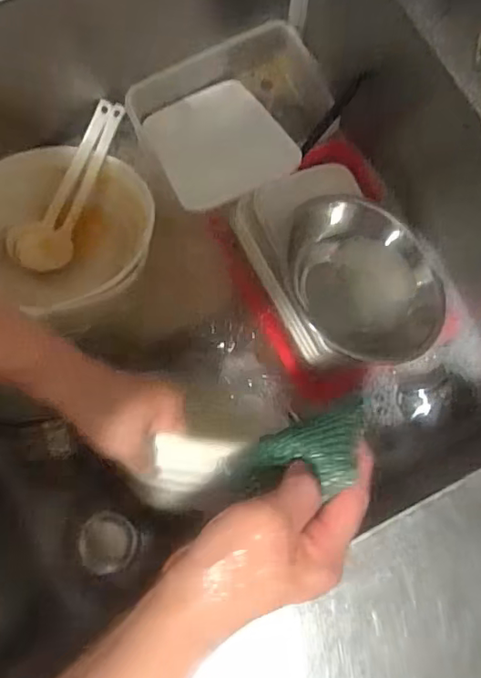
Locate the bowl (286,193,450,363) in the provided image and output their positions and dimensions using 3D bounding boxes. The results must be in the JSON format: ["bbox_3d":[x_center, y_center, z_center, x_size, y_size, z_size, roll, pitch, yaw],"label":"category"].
[{"bbox_3d":[0.137,-0.063,0.591,0.146,0.057,0.183,-26,77,-6],"label":"bowl"}]

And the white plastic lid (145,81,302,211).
[{"bbox_3d":[-0.029,-0.224,0.622,0.140,0.012,0.194,-24,55,-11],"label":"white plastic lid"}]

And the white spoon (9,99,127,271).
[{"bbox_3d":[-0.196,-0.174,0.639,0.061,0.031,0.205,28,93,7],"label":"white spoon"}]

